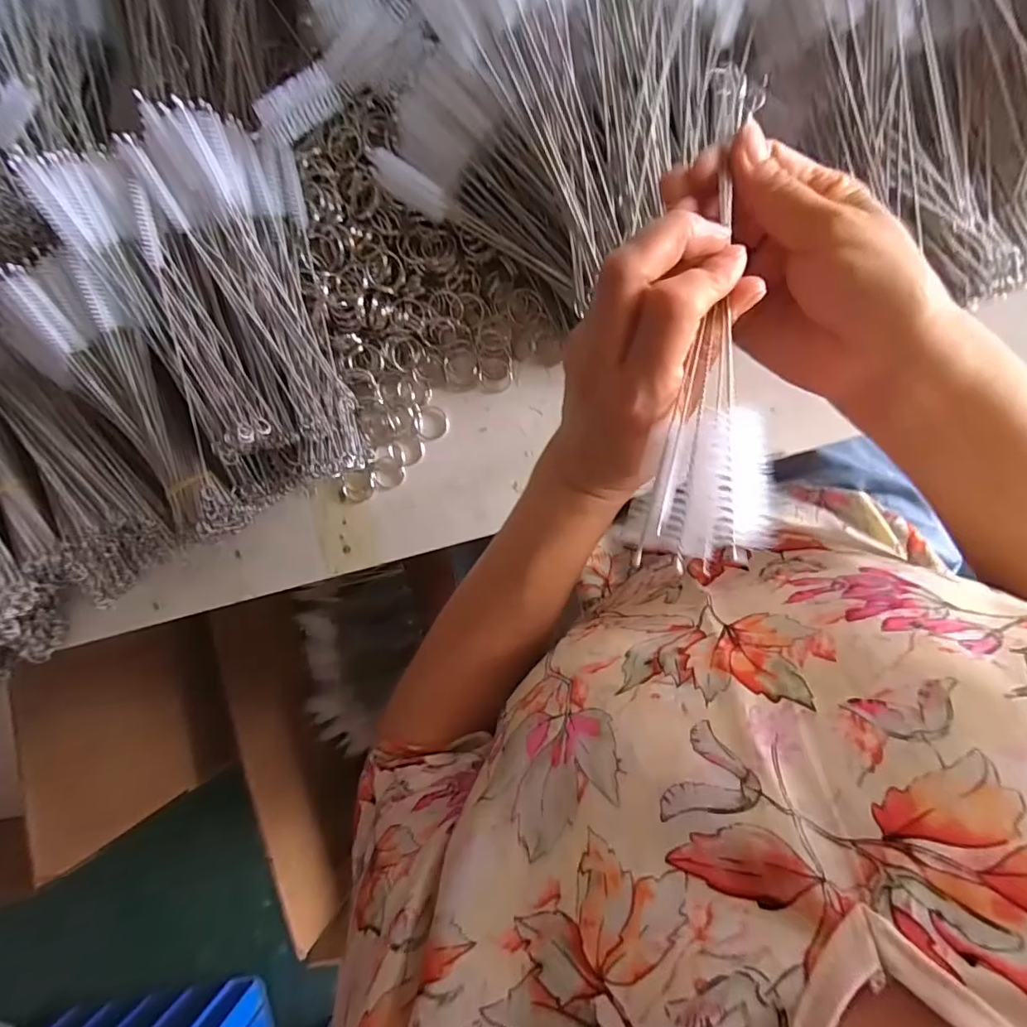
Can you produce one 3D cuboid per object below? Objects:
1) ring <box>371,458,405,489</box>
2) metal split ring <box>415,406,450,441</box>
[{"bbox_3d":[-0.095,-0.030,0.391,0.026,0.004,0.024,1,103,3],"label":"ring"},{"bbox_3d":[-0.060,-0.067,0.383,0.025,0.004,0.026,0,90,9],"label":"metal split ring"}]

